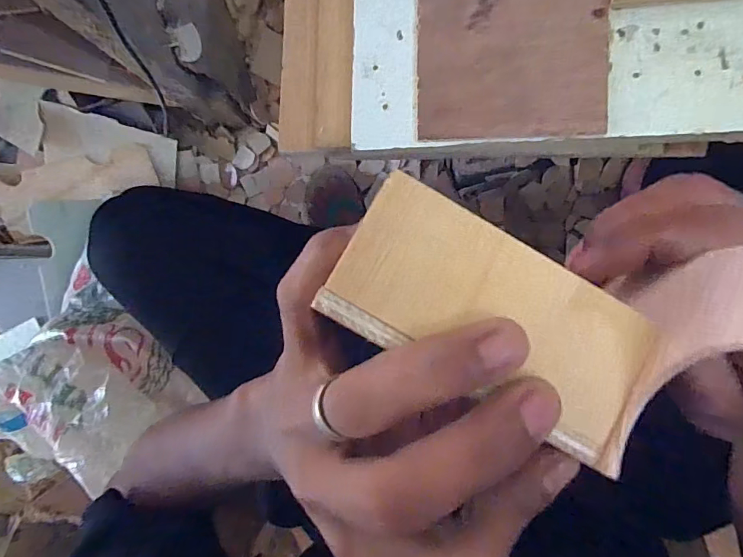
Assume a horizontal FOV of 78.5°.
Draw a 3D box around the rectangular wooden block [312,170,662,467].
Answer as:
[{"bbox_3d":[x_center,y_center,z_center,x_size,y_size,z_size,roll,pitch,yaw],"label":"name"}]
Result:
[{"bbox_3d":[0.034,0.011,0.128,0.089,0.008,0.044,26,96,-2],"label":"rectangular wooden block"}]

